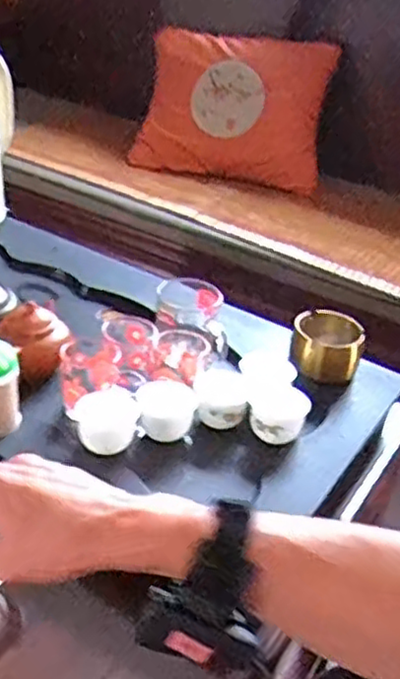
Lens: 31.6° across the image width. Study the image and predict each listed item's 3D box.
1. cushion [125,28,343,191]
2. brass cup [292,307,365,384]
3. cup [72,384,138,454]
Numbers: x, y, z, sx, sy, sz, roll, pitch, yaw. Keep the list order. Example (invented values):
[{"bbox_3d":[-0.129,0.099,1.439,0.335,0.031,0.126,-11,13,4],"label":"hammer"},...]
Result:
[{"bbox_3d":[0.096,-0.577,1.756,0.455,0.305,0.147,18,35,18],"label":"cushion"},{"bbox_3d":[0.143,0.007,0.796,0.078,0.047,0.076,9,33,5],"label":"brass cup"},{"bbox_3d":[-0.088,0.073,0.659,0.056,0.033,0.057,4,33,-3],"label":"cup"}]

